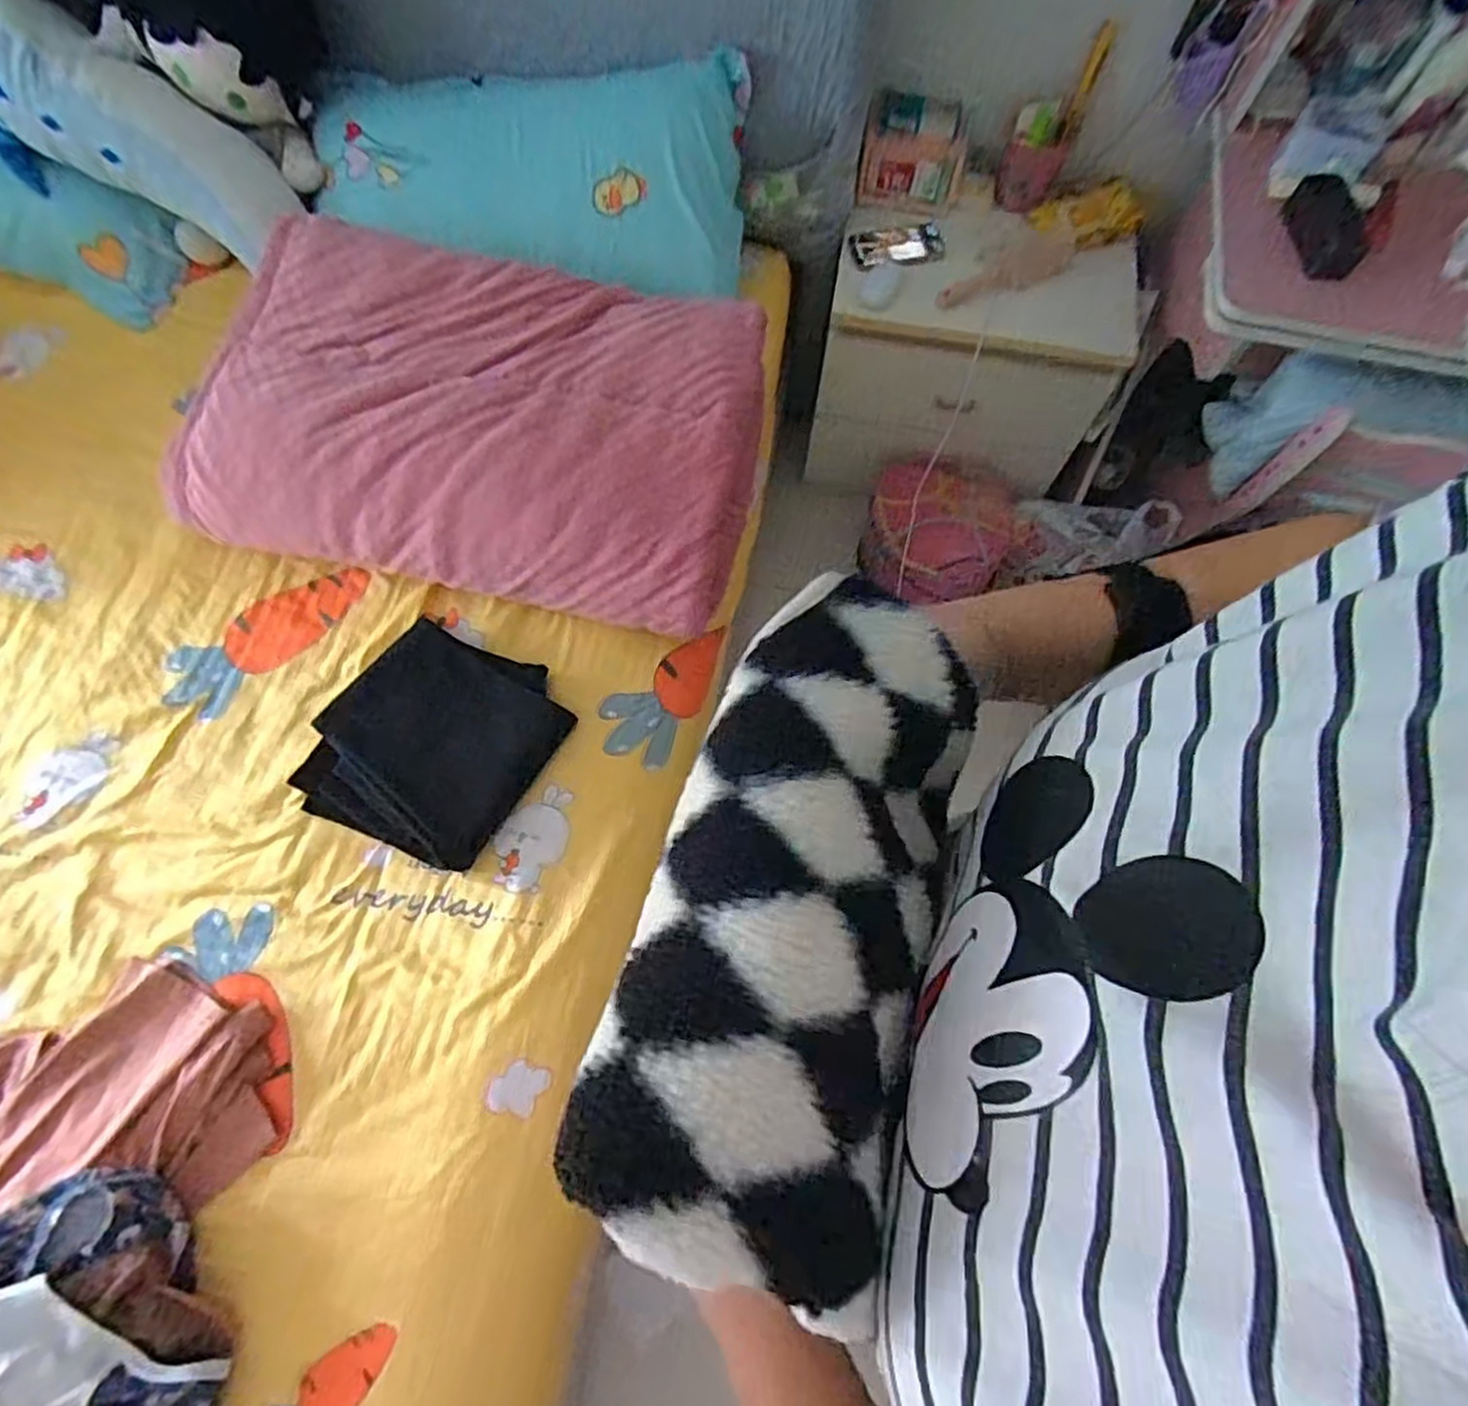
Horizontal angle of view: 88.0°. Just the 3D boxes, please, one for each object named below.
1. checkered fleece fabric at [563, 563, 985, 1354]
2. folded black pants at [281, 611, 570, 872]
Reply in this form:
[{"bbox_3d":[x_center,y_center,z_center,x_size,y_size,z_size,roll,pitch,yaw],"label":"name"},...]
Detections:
[{"bbox_3d":[0.027,0.074,0.289,0.109,0.080,0.235,19,60,5],"label":"checkered fleece fabric"},{"bbox_3d":[-0.377,0.047,0.951,0.250,0.070,0.282,33,71,10],"label":"folded black pants"}]

